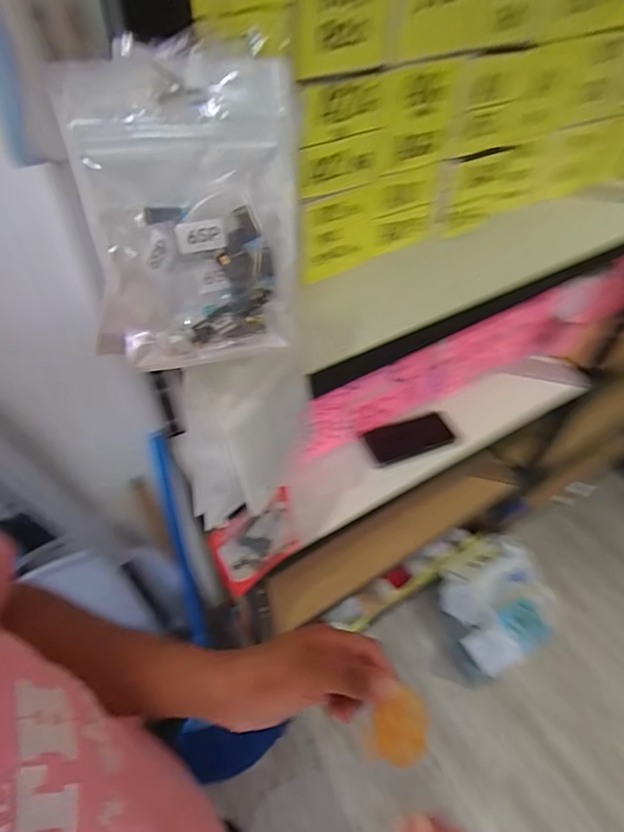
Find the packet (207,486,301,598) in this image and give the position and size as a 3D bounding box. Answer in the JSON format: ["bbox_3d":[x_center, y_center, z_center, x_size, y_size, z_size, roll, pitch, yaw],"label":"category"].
[{"bbox_3d":[-0.063,0.150,0.572,0.113,0.163,0.028,-32,57,-26],"label":"packet"}]

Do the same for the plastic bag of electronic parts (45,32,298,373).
[{"bbox_3d":[-0.059,-0.097,0.249,0.104,0.149,0.025,-13,50,-12],"label":"plastic bag of electronic parts"}]

